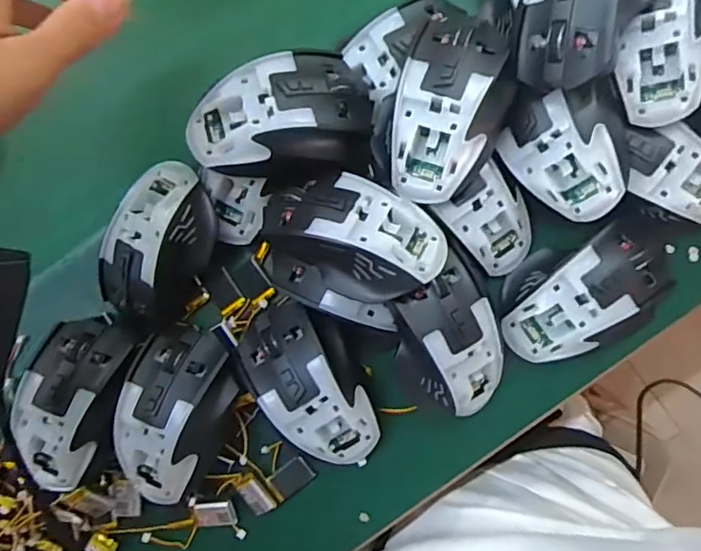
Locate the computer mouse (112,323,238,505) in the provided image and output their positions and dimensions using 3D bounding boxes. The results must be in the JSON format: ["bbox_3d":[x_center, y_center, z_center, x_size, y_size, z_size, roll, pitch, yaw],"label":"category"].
[{"bbox_3d":[-0.117,0.090,0.372,0.070,0.035,0.112,20,89,5],"label":"computer mouse"}]

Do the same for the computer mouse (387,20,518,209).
[{"bbox_3d":[0.063,-0.101,0.347,0.067,0.043,0.113,13,89,5],"label":"computer mouse"}]

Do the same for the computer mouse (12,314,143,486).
[{"bbox_3d":[-0.190,0.091,0.384,0.073,0.035,0.119,9,88,5],"label":"computer mouse"}]

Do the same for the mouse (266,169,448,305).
[{"bbox_3d":[0.001,-0.025,0.348,0.113,0.053,0.066,29,90,5],"label":"mouse"}]

